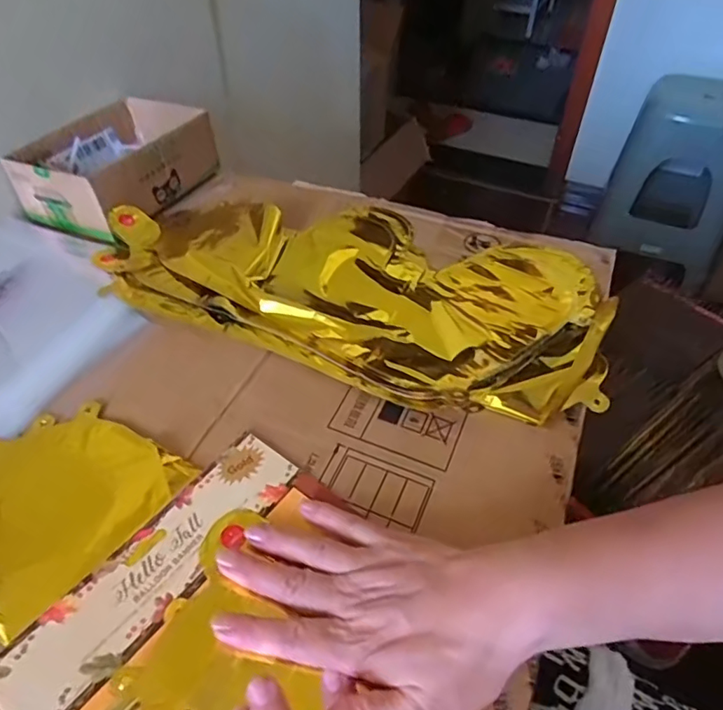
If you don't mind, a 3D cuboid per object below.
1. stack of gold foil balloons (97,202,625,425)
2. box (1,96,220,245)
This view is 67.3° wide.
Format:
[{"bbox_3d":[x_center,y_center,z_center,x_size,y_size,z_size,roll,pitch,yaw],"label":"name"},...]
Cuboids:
[{"bbox_3d":[-0.016,-0.081,0.496,0.450,0.036,0.230,18,49,17],"label":"stack of gold foil balloons"},{"bbox_3d":[-0.270,-0.218,0.611,0.144,0.061,0.194,20,49,19],"label":"box"}]

